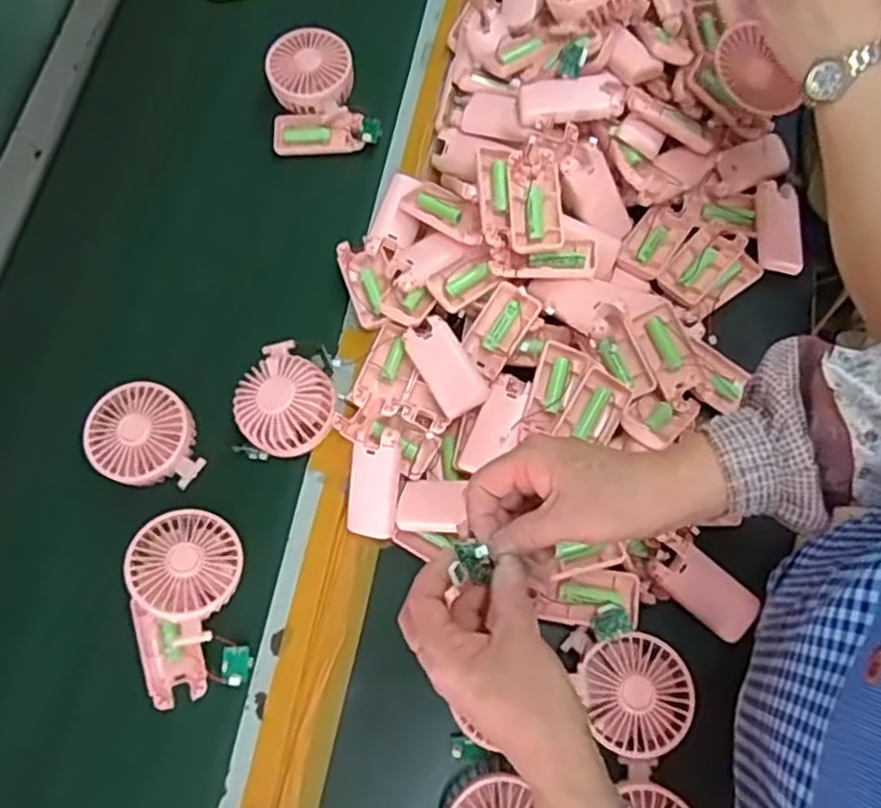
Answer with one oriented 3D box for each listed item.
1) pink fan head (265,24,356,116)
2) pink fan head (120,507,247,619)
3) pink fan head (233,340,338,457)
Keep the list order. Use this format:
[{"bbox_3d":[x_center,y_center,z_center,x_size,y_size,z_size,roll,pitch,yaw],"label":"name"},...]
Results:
[{"bbox_3d":[-0.136,-0.350,0.739,0.084,0.030,0.091,0,74,1],"label":"pink fan head"},{"bbox_3d":[-0.206,0.131,0.577,0.088,0.036,0.088,5,66,-11],"label":"pink fan head"},{"bbox_3d":[-0.138,-0.003,0.622,0.091,0.026,0.086,37,79,11],"label":"pink fan head"}]

